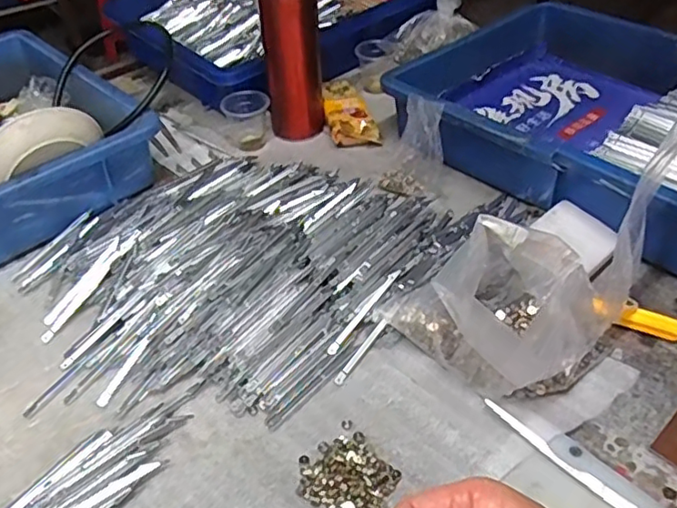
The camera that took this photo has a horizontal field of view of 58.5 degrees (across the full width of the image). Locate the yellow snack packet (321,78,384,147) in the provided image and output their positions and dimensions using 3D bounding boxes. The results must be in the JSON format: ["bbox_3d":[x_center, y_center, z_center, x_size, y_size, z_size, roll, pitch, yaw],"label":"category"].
[{"bbox_3d":[0.011,-0.160,0.698,0.052,0.041,0.103,-8,41,-7],"label":"yellow snack packet"}]

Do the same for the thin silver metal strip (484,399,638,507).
[{"bbox_3d":[0.133,0.125,0.372,0.008,0.010,0.102,-32,49,-30],"label":"thin silver metal strip"}]

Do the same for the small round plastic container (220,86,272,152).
[{"bbox_3d":[-0.106,-0.154,0.679,0.059,0.053,0.054,-4,41,-3],"label":"small round plastic container"}]

